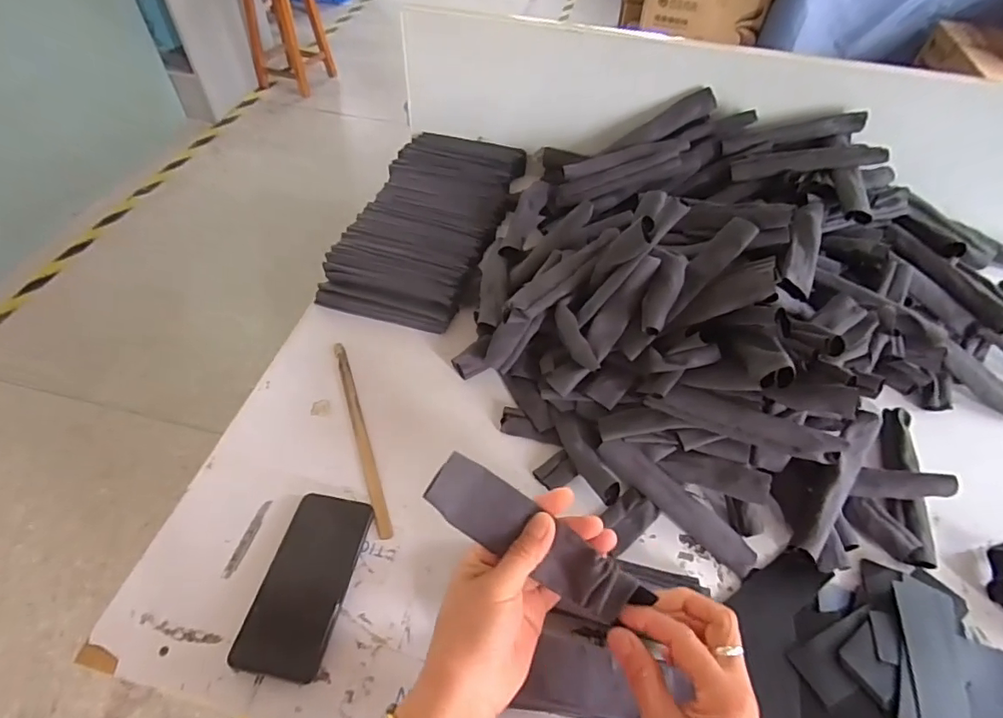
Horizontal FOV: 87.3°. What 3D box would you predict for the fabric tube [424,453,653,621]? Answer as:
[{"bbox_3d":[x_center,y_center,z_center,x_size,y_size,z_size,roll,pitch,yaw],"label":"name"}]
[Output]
[{"bbox_3d":[0.023,0.125,0.363,0.158,0.014,0.043,32,82,5],"label":"fabric tube"}]

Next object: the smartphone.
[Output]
[{"bbox_3d":[-0.187,0.213,0.507,0.077,0.009,0.163,10,52,5],"label":"smartphone"}]

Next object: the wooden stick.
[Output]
[{"bbox_3d":[-0.166,0.082,0.616,0.014,0.004,0.269,-16,54,-15],"label":"wooden stick"}]

